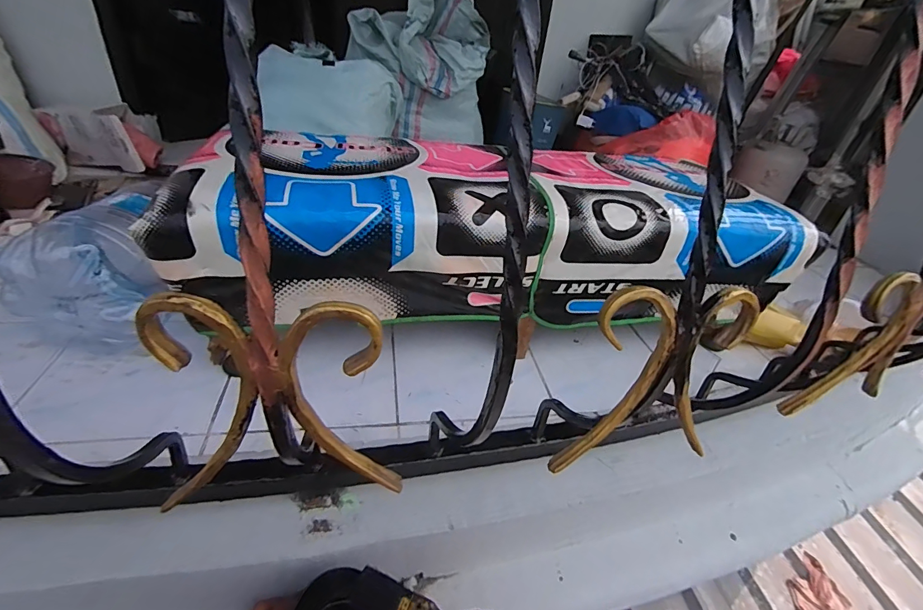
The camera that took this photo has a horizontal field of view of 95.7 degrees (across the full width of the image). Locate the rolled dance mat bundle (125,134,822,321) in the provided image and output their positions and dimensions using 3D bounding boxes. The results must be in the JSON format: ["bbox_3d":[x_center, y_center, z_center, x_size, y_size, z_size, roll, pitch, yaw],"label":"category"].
[{"bbox_3d":[0.098,-0.163,0.880,1.175,0.224,0.375,-1,34,-13],"label":"rolled dance mat bundle"}]

